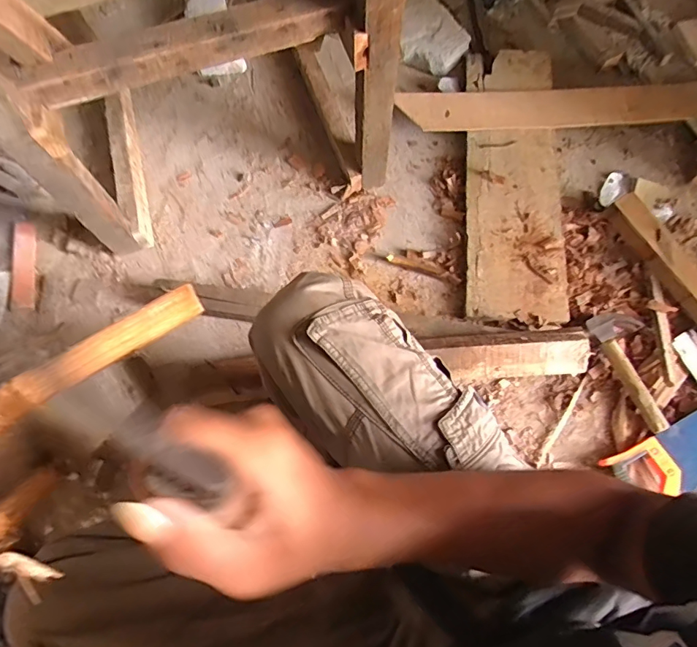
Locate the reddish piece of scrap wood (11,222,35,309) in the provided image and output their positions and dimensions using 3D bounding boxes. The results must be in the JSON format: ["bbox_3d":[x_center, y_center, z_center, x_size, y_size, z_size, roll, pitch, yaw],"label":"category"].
[{"bbox_3d":[-0.634,-0.117,0.905,0.037,0.009,0.192,-12,70,-5],"label":"reddish piece of scrap wood"}]

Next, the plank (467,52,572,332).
[{"bbox_3d":[0.346,-0.320,0.962,0.187,0.034,0.665,5,69,1],"label":"plank"}]

